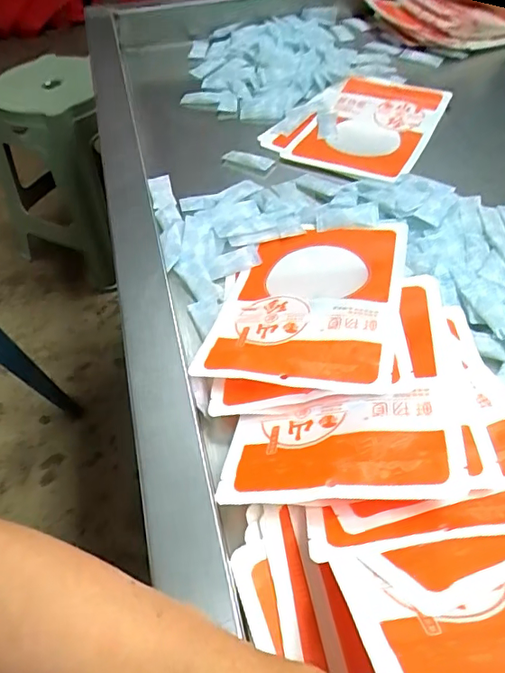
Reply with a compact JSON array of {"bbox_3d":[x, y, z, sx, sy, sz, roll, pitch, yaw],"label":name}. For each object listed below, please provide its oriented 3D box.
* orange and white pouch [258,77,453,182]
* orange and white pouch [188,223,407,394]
[{"bbox_3d":[0.148,-0.305,0.732,0.207,0.021,0.241,22,56,18],"label":"orange and white pouch"},{"bbox_3d":[0.056,-0.042,0.494,0.163,0.013,0.236,2,42,19],"label":"orange and white pouch"}]

